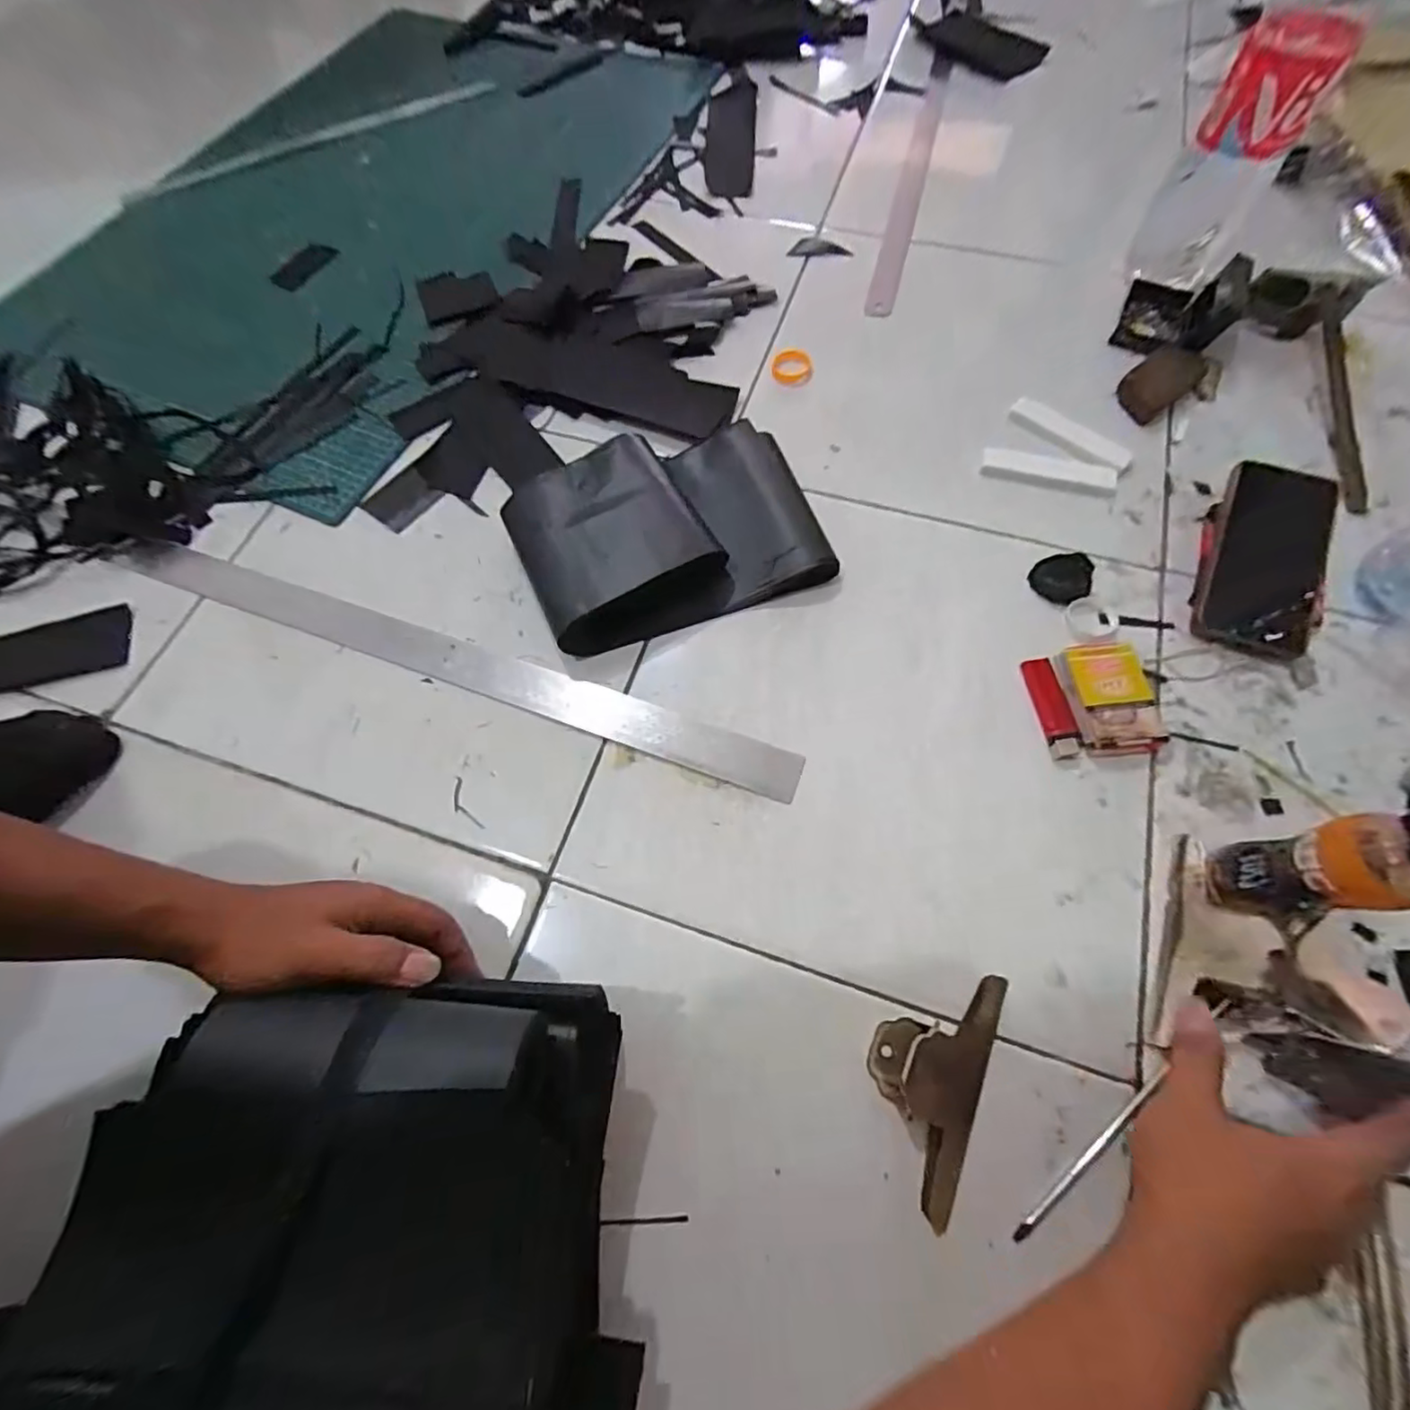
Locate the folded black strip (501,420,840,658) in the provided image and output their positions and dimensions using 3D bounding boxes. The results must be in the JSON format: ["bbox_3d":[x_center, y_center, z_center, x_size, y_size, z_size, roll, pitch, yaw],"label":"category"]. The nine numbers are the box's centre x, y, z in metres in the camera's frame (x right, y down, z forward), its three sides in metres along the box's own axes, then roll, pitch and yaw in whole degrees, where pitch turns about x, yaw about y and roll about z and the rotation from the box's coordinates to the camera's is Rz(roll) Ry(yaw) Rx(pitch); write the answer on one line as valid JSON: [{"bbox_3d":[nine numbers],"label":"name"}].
[{"bbox_3d":[-0.033,-0.152,0.519,0.243,0.053,0.167,-18,68,-5],"label":"folded black strip"}]

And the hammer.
[{"bbox_3d":[0.570,-0.301,0.560,0.107,0.042,0.261,11,69,7],"label":"hammer"}]

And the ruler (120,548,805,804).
[{"bbox_3d":[-0.222,-0.041,0.508,0.622,0.007,0.038,19,70,10],"label":"ruler"}]

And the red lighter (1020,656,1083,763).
[{"bbox_3d":[0.267,0.001,0.465,0.025,0.007,0.080,-7,68,-1],"label":"red lighter"}]

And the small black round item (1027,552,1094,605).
[{"bbox_3d":[0.307,-0.111,0.512,0.044,0.006,0.060,40,75,16],"label":"small black round item"}]

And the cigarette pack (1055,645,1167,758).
[{"bbox_3d":[0.306,-0.006,0.460,0.058,0.020,0.087,-4,68,1],"label":"cigarette pack"}]

